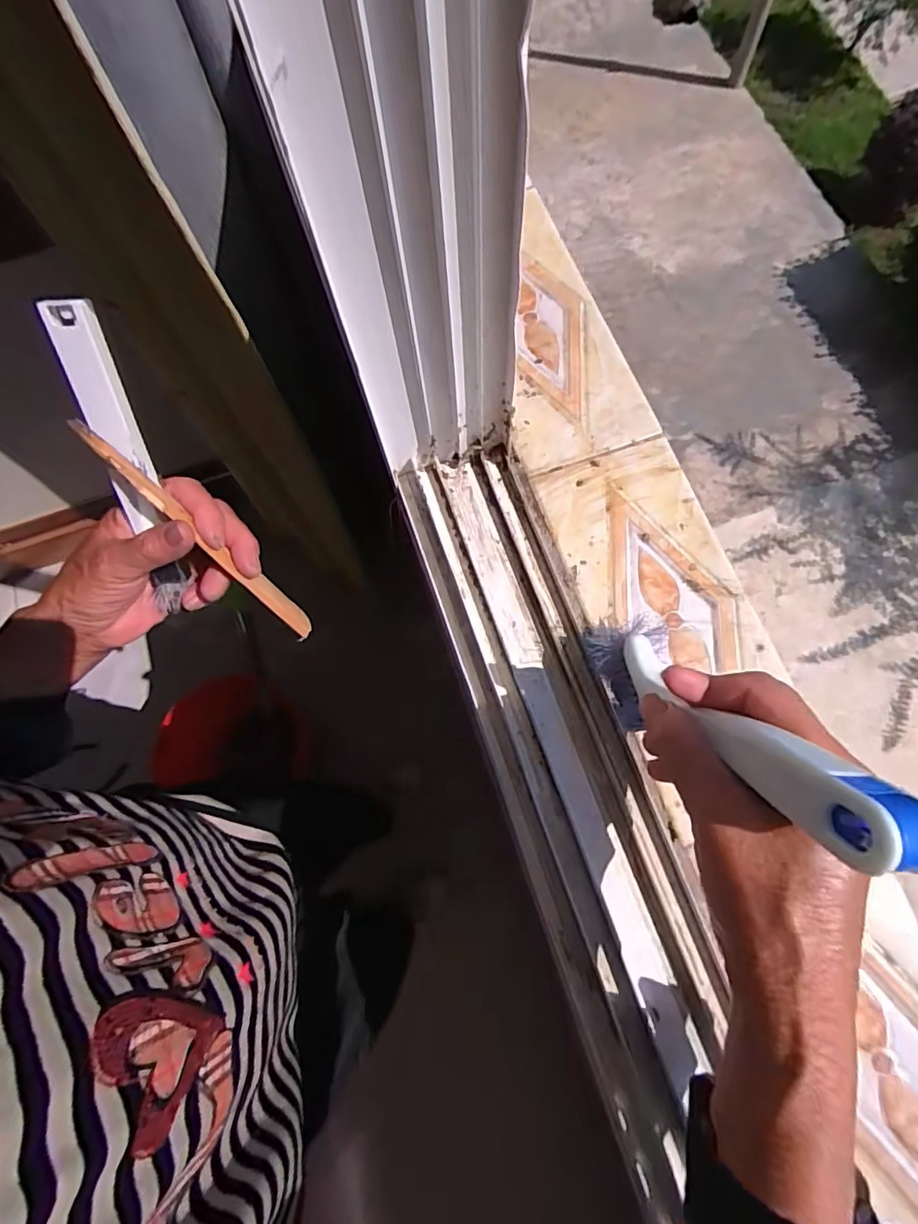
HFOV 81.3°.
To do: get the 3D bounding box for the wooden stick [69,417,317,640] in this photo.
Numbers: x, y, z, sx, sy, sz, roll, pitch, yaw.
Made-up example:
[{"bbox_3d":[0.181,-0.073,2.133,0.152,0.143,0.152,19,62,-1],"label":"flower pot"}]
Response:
[{"bbox_3d":[-0.137,-0.038,0.297,0.013,0.162,0.012,-46,39,-10],"label":"wooden stick"}]

